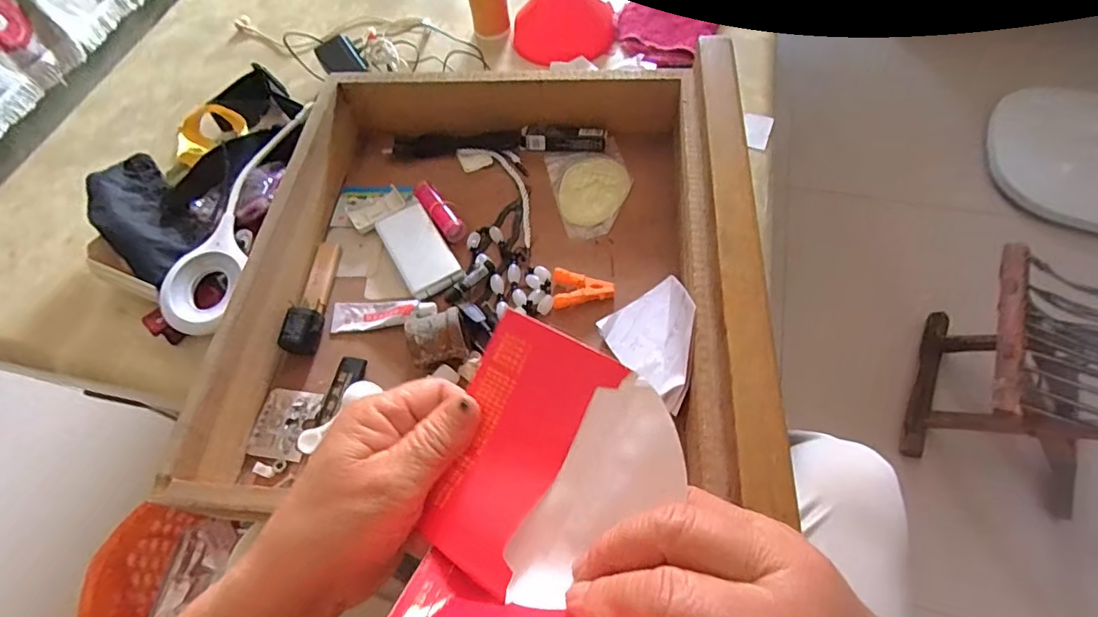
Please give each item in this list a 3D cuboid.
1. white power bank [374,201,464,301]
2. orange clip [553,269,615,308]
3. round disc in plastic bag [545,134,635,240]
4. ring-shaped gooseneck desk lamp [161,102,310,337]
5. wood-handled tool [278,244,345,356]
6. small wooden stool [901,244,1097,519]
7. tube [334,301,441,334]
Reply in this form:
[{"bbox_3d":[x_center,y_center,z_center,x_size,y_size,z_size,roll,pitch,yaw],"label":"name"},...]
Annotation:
[{"bbox_3d":[-0.128,-0.059,0.513,0.053,0.010,0.108,-31,63,-12],"label":"white power bank"},{"bbox_3d":[0.032,-0.017,0.477,0.054,0.013,0.035,0,61,4],"label":"orange clip"},{"bbox_3d":[0.046,-0.125,0.548,0.080,0.004,0.119,-11,61,-2],"label":"round disc in plastic bag"},{"bbox_3d":[-0.312,-0.102,0.540,0.059,0.020,0.278,5,62,7],"label":"ring-shaped gooseneck desk lamp"},{"bbox_3d":[-0.221,-0.018,0.497,0.025,0.028,0.123,0,61,5],"label":"wood-handled tool"},{"bbox_3d":[0.788,0.119,0.859,0.258,0.302,0.297,19,64,14],"label":"small wooden stool"},{"bbox_3d":[-0.151,0.003,0.485,0.099,0.020,0.029,-2,61,3],"label":"tube"}]

